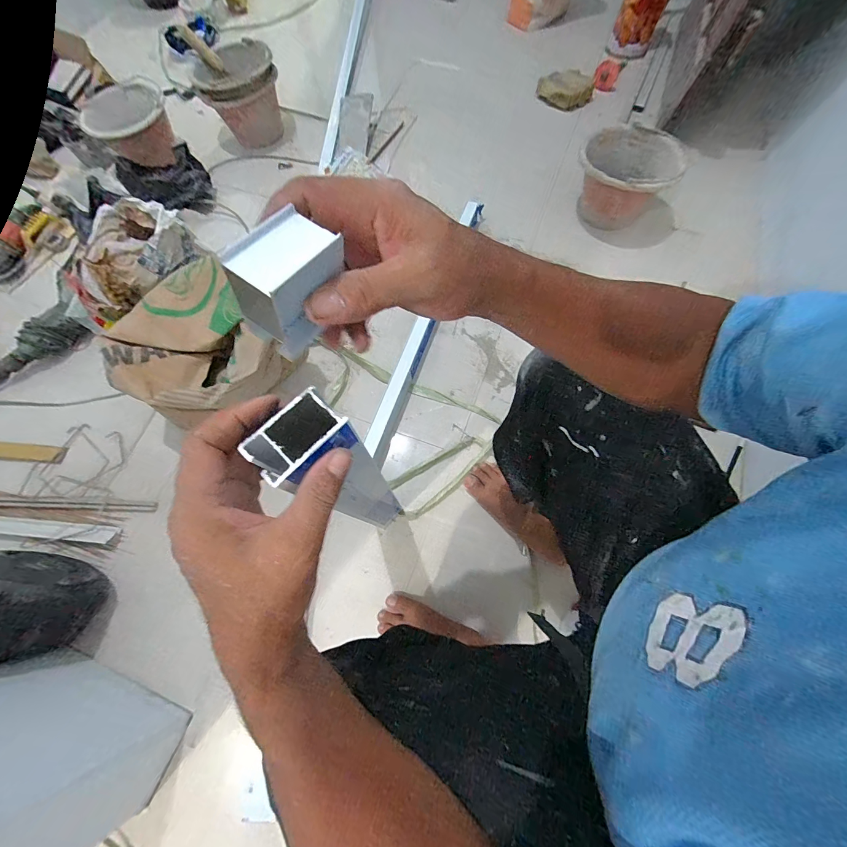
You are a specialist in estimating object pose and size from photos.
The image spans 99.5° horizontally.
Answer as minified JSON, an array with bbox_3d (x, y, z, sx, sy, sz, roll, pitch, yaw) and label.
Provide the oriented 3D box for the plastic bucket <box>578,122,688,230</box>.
[{"bbox_3d":[0.540,-0.659,0.996,0.230,0.192,0.230,-1,68,1],"label":"plastic bucket"}]

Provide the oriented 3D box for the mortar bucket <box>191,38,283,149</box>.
[{"bbox_3d":[-0.589,-1.066,1.169,0.234,0.206,0.234,-1,68,1],"label":"mortar bucket"}]

